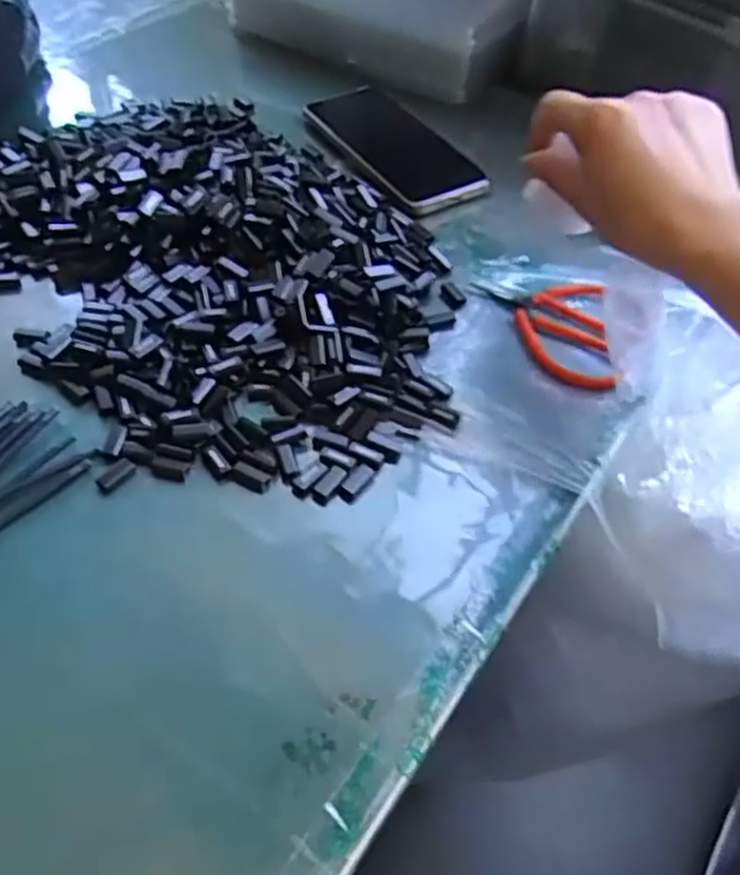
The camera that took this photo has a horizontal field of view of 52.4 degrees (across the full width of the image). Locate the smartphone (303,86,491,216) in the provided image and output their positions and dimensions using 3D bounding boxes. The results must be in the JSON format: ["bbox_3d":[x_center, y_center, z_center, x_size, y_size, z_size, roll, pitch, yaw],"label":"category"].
[{"bbox_3d":[0.018,-0.225,0.582,0.078,0.010,0.158,-25,57,-22],"label":"smartphone"}]

